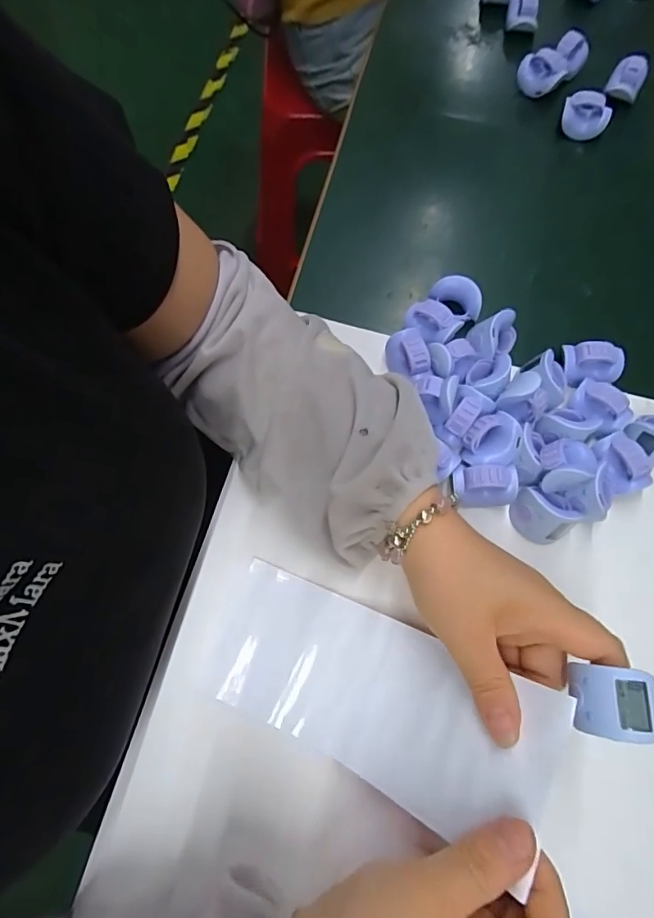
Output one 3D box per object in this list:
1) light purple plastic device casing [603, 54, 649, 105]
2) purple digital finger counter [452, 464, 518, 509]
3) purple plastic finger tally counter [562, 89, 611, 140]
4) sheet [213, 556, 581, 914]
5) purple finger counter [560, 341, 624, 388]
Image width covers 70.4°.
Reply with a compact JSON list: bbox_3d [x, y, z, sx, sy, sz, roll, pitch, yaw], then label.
[{"bbox_3d":[0.274,-0.345,0.422,0.029,0.026,0.029,32,74,9],"label":"light purple plastic device casing"},{"bbox_3d":[0.107,0.019,0.314,0.042,0.032,0.024,3,72,0],"label":"purple digital finger counter"},{"bbox_3d":[0.232,-0.310,0.419,0.042,0.034,0.020,6,28,2],"label":"purple plastic finger tally counter"},{"bbox_3d":[0.023,0.140,0.278,0.203,0.018,0.089,14,70,32],"label":"sheet"},{"bbox_3d":[0.194,-0.069,0.336,0.040,0.022,0.025,10,72,2],"label":"purple finger counter"}]

